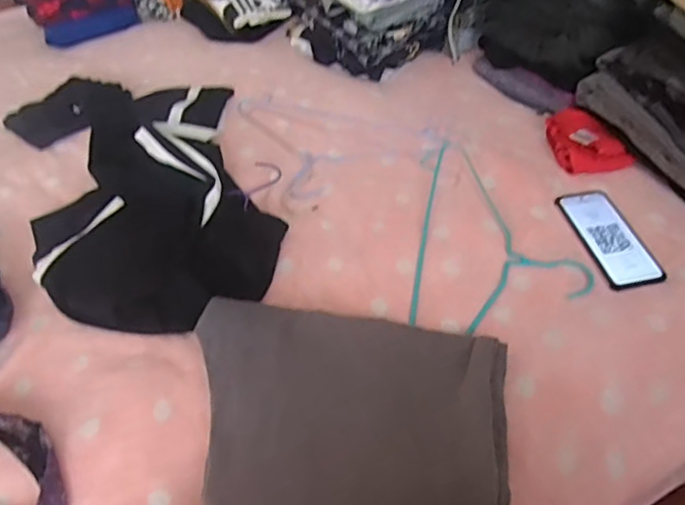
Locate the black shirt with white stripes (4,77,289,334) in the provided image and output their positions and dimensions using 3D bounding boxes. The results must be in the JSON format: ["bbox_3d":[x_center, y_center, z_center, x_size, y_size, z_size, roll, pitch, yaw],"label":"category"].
[{"bbox_3d":[-0.317,-0.148,0.883,0.356,0.070,0.658,-23,52,-16],"label":"black shirt with white stripes"}]

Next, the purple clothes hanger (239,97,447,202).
[{"bbox_3d":[-0.037,-0.168,0.932,0.379,0.018,0.235,14,53,20],"label":"purple clothes hanger"}]

